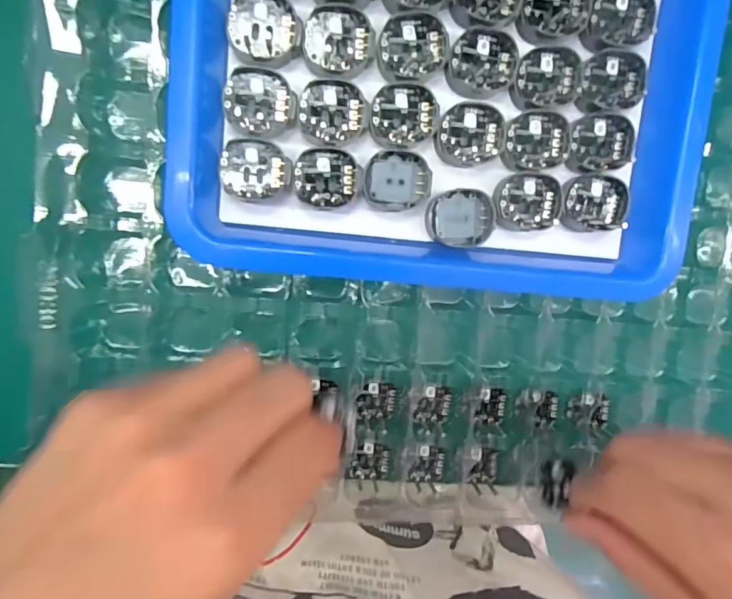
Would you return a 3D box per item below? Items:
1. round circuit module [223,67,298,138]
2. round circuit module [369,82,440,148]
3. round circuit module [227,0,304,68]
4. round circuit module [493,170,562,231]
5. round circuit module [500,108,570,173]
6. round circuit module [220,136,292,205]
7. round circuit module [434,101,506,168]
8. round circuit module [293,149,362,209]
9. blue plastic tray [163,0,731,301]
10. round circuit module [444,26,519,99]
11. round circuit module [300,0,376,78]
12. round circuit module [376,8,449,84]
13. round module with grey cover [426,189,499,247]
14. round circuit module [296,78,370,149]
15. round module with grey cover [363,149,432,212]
[{"bbox_3d":[-0.041,-0.077,0.191,0.027,0.004,0.025,-1,96,-7],"label":"round circuit module"},{"bbox_3d":[0.016,-0.076,0.200,0.029,0.004,0.025,-8,97,-6],"label":"round circuit module"},{"bbox_3d":[-0.039,-0.105,0.187,0.027,0.004,0.026,-5,97,-7],"label":"round circuit module"},{"bbox_3d":[0.071,-0.042,0.211,0.030,0.004,0.024,-7,97,-6],"label":"round circuit module"},{"bbox_3d":[0.073,-0.068,0.209,0.030,0.004,0.025,-10,97,-6],"label":"round circuit module"},{"bbox_3d":[-0.045,-0.052,0.199,0.028,0.010,0.024,0,96,-7],"label":"round circuit module"},{"bbox_3d":[0.044,-0.070,0.205,0.029,0.005,0.025,-8,97,-6],"label":"round circuit module"},{"bbox_3d":[-0.016,-0.050,0.205,0.028,0.009,0.024,-5,97,-7],"label":"round circuit module"},{"bbox_3d":[0.034,-0.096,0.211,0.216,0.054,0.181,5,95,-8],"label":"blue plastic tray"},{"bbox_3d":[0.048,-0.098,0.200,0.030,0.004,0.027,-11,97,-6],"label":"round circuit module"},{"bbox_3d":[-0.011,-0.102,0.192,0.028,0.004,0.026,-7,97,-6],"label":"round circuit module"},{"bbox_3d":[0.019,-0.102,0.195,0.028,0.004,0.027,-5,97,-7],"label":"round circuit module"},{"bbox_3d":[0.042,-0.035,0.214,0.029,0.008,0.024,6,95,-8],"label":"round module with grey cover"},{"bbox_3d":[-0.013,-0.075,0.196,0.028,0.004,0.026,-1,96,-7],"label":"round circuit module"},{"bbox_3d":[0.013,-0.050,0.206,0.028,0.005,0.024,-6,97,-7],"label":"round module with grey cover"}]

